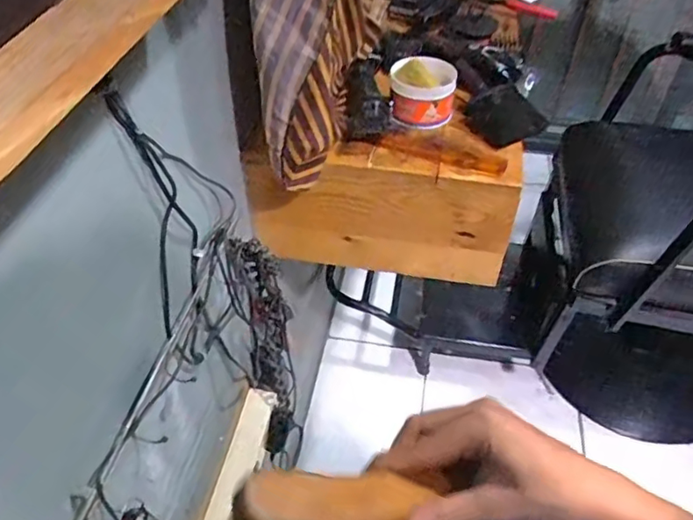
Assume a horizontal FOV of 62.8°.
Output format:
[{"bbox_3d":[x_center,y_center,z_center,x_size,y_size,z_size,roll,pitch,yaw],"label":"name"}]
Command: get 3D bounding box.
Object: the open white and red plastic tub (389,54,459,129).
[{"bbox_3d":[0.097,-0.215,0.728,0.082,0.064,0.072,8,48,7],"label":"open white and red plastic tub"}]

